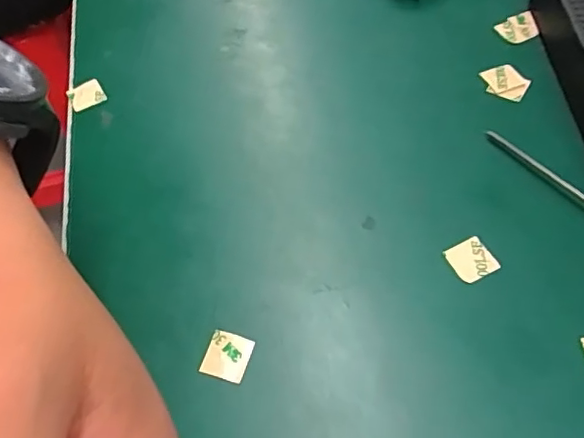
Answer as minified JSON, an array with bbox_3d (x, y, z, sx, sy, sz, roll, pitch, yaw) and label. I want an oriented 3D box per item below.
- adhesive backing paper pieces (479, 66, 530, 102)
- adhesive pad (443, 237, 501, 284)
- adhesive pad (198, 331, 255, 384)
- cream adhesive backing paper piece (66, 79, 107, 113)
[{"bbox_3d":[0.096,-0.062,0.258,0.021,0.004,0.017,29,64,20],"label":"adhesive backing paper pieces"},{"bbox_3d":[0.066,0.015,0.210,0.015,0.004,0.015,-23,59,-10],"label":"adhesive pad"},{"bbox_3d":[-0.022,0.047,0.195,0.015,0.004,0.015,13,60,12],"label":"adhesive pad"},{"bbox_3d":[-0.097,-0.059,0.267,0.015,0.004,0.015,-29,61,-14],"label":"cream adhesive backing paper piece"}]

